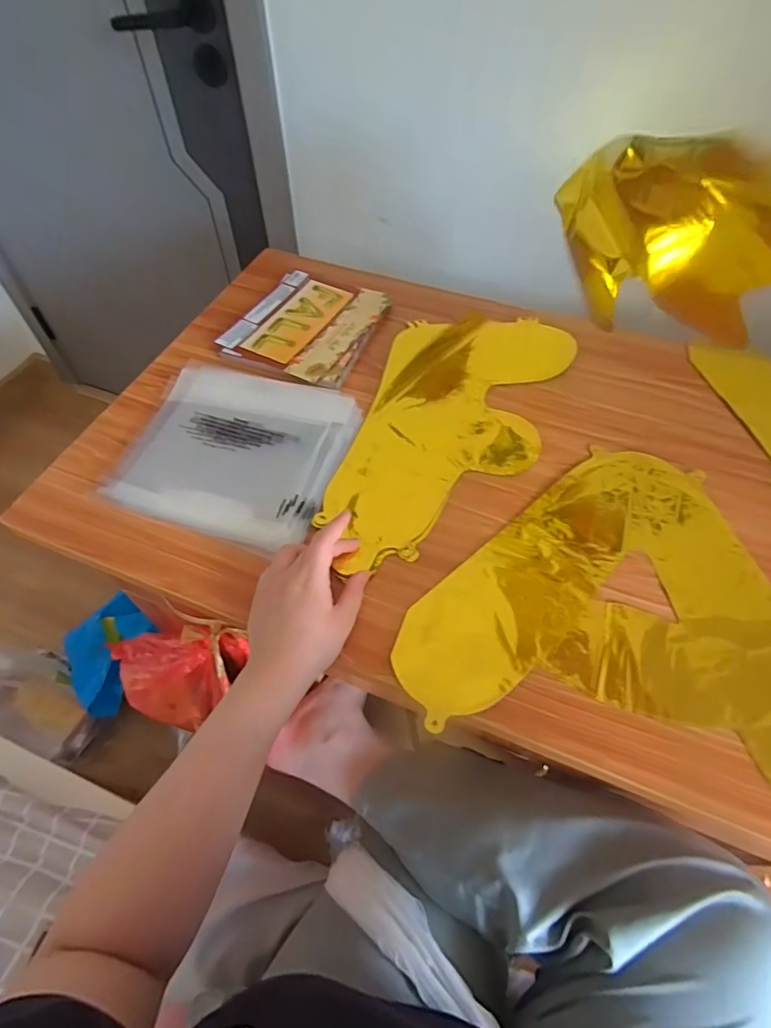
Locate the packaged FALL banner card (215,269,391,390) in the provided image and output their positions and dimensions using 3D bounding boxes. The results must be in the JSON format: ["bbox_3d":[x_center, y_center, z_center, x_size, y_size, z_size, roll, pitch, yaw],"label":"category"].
[{"bbox_3d":[-0.102,-0.251,0.693,0.170,0.009,0.194,22,61,14],"label":"packaged FALL banner card"}]

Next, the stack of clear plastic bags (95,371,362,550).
[{"bbox_3d":[-0.162,-0.076,0.578,0.226,0.013,0.210,15,59,10],"label":"stack of clear plastic bags"}]

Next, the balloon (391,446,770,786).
[{"bbox_3d":[0.248,0.092,0.473,0.376,0.015,0.341,27,62,16],"label":"balloon"}]

